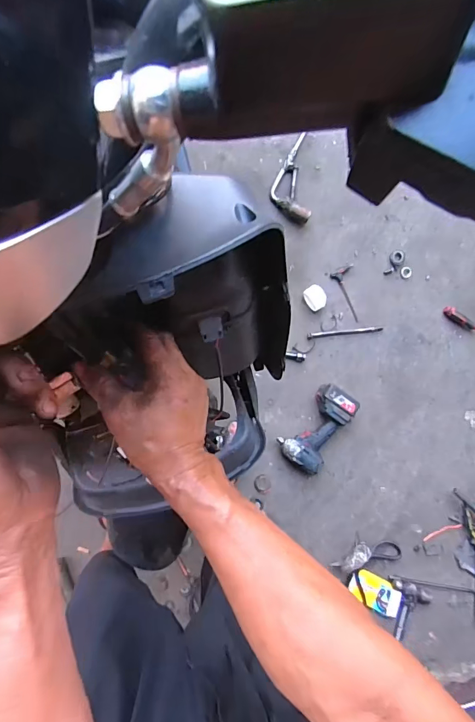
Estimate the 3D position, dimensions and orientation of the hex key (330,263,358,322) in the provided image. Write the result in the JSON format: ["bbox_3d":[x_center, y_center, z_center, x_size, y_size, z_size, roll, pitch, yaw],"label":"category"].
[{"bbox_3d":[0.342,-0.201,1.221,0.073,0.010,0.160,-25,90,-8],"label":"hex key"}]

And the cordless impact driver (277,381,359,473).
[{"bbox_3d":[0.226,0.188,1.154,0.136,0.077,0.243,35,83,-4],"label":"cordless impact driver"}]

